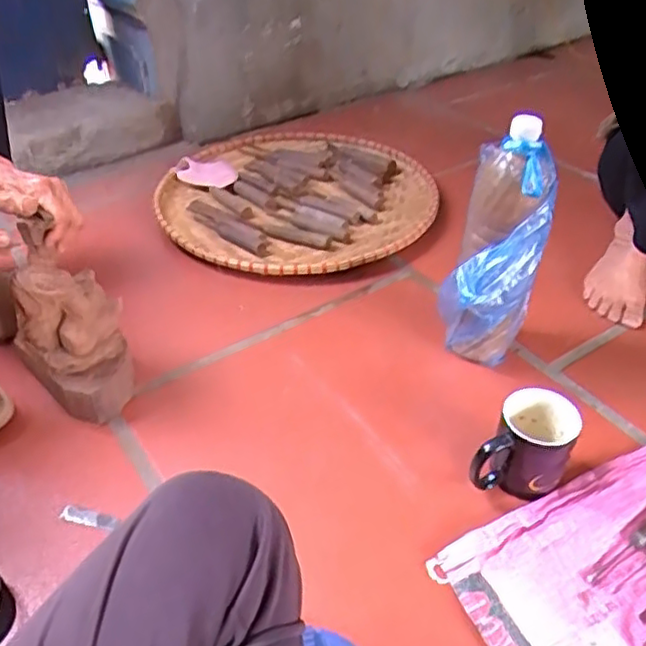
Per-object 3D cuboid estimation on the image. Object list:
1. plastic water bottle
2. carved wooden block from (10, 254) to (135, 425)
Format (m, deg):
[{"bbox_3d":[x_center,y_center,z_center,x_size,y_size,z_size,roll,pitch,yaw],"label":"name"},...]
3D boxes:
[{"bbox_3d":[0.215,-0.071,0.823,0.110,0.319,0.085,-10,40,-11],"label":"plastic water bottle"},{"bbox_3d":[-0.303,0.025,0.798,0.123,0.193,0.114,-19,43,-21],"label":"carved wooden block"}]

